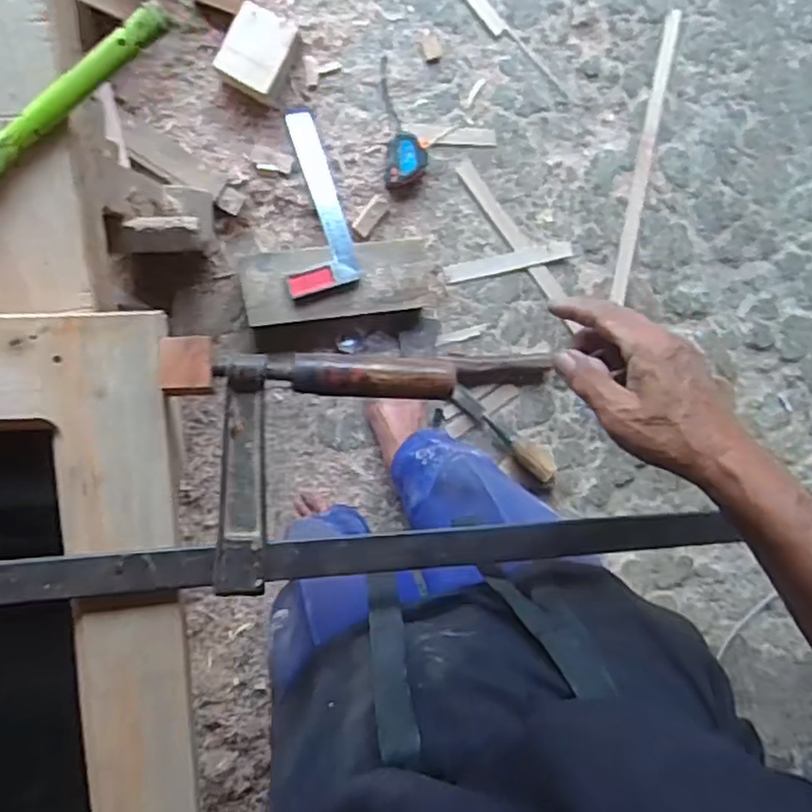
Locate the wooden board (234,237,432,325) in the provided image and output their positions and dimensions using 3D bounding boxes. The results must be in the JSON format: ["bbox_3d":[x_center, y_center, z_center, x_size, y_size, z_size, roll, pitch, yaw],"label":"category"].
[{"bbox_3d":[-0.111,-0.219,1.176,0.330,0.061,0.119,-8,94,-10],"label":"wooden board"}]

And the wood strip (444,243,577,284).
[{"bbox_3d":[0.186,-0.260,1.237,0.229,0.004,0.035,-14,100,-2],"label":"wood strip"}]

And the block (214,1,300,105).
[{"bbox_3d":[-0.232,-0.560,1.092,0.099,0.067,0.125,23,97,-7],"label":"block"}]

